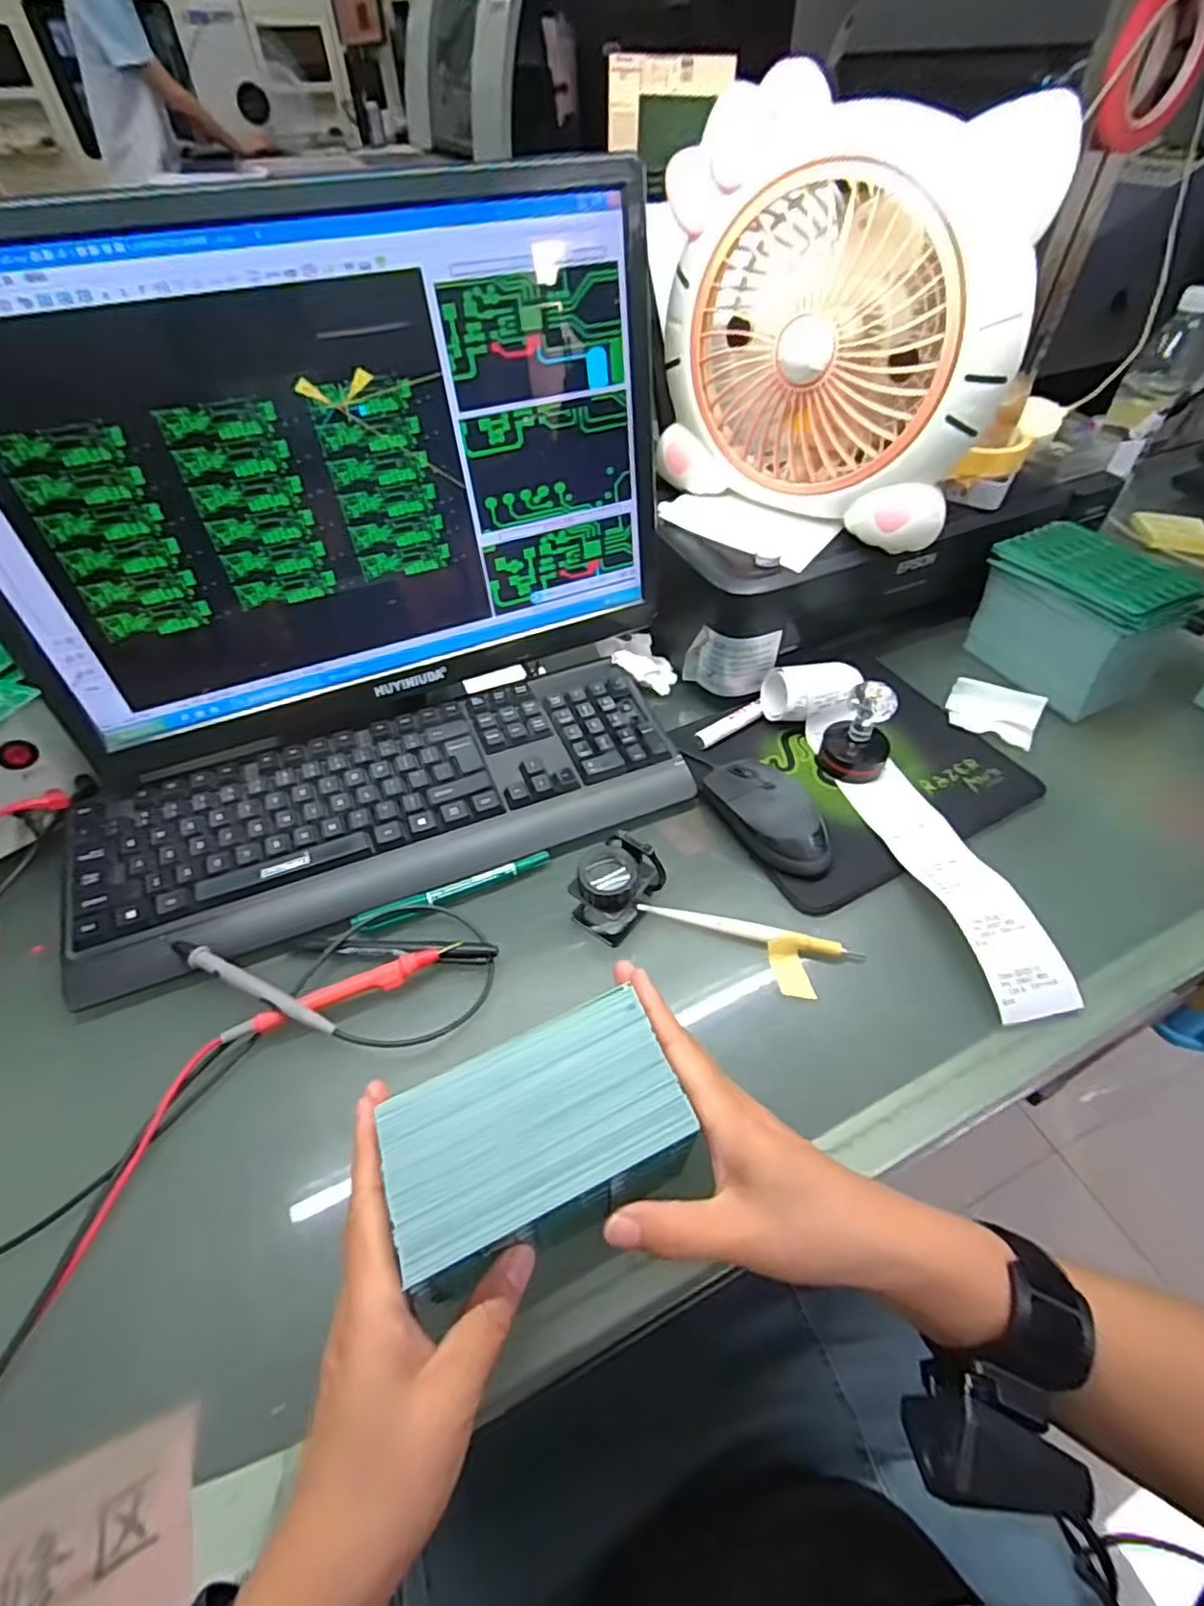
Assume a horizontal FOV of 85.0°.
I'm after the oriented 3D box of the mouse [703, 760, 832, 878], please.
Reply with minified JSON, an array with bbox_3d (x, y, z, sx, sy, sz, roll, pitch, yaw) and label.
[{"bbox_3d":[0.123,0.007,0.492,0.048,0.035,0.114,-26,53,-21],"label":"mouse"}]

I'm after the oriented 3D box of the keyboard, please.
[{"bbox_3d":[-0.153,0.000,0.496,0.431,0.037,0.161,-18,51,-15],"label":"keyboard"}]

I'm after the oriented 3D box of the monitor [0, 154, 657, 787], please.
[{"bbox_3d":[-0.166,-0.200,0.435,0.438,0.291,0.064,-20,51,-17],"label":"monitor"}]

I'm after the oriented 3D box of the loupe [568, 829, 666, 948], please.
[{"bbox_3d":[0.012,0.052,0.440,0.043,0.052,0.065,31,55,25],"label":"loupe"}]

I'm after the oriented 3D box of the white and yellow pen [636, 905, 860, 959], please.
[{"bbox_3d":[0.096,0.086,0.437,0.145,0.008,0.012,11,49,10],"label":"white and yellow pen"}]

